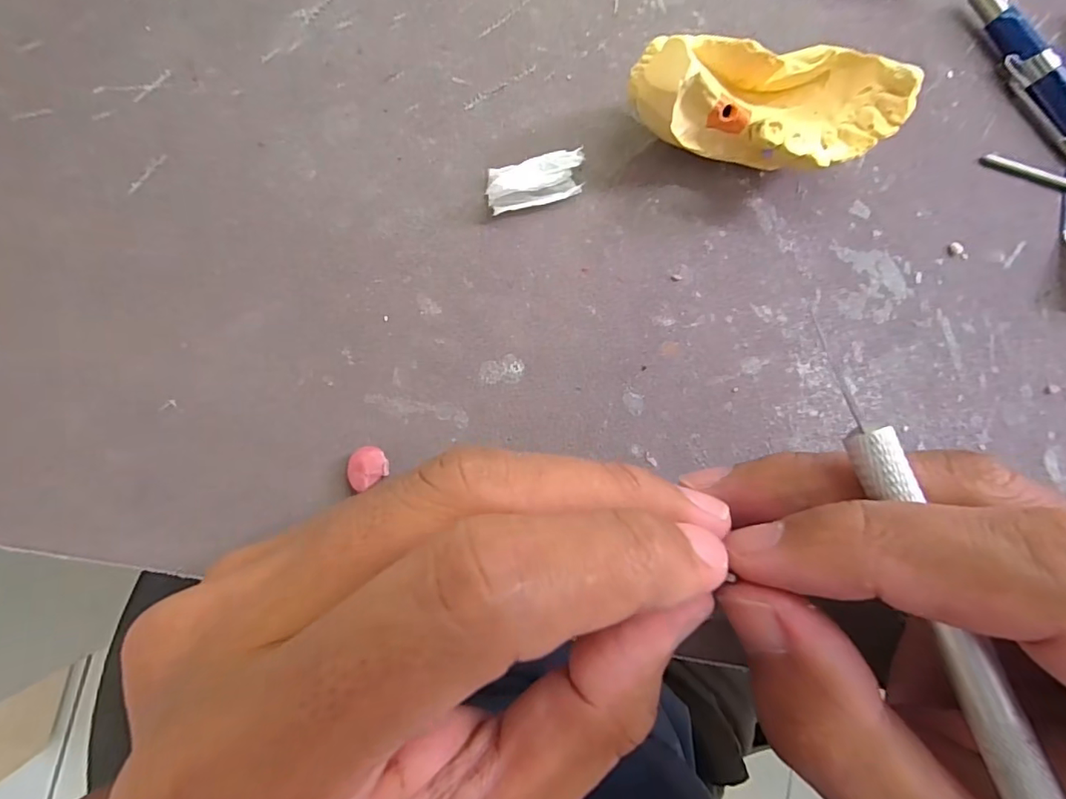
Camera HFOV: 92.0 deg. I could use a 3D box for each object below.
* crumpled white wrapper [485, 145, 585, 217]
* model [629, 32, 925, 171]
[{"bbox_3d":[0.001,-0.059,0.138,0.028,0.011,0.010,-20,87,-7],"label":"crumpled white wrapper"},{"bbox_3d":[0.057,-0.072,0.134,0.066,0.032,0.028,-8,86,-6],"label":"model"}]

